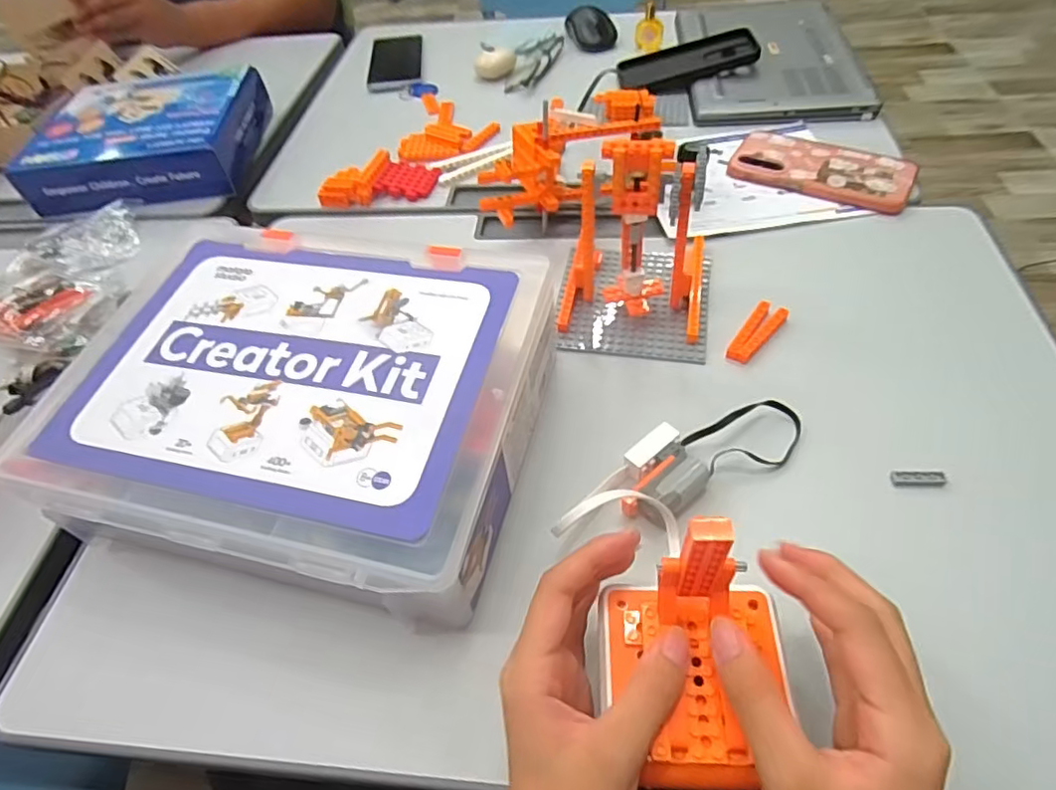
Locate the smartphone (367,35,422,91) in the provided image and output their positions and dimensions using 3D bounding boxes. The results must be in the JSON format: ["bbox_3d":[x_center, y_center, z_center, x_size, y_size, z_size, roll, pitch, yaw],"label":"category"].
[{"bbox_3d":[-0.189,-0.480,0.857,0.074,0.008,0.178,-8,51,-2],"label":"smartphone"}]

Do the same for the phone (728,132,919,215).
[{"bbox_3d":[0.294,-0.226,0.600,0.166,0.011,0.080,24,57,21],"label":"phone"}]

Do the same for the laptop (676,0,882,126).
[{"bbox_3d":[0.301,-0.439,0.760,0.196,0.013,0.299,1,52,6],"label":"laptop"}]

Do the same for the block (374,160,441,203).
[{"bbox_3d":[-0.130,-0.234,0.650,0.060,0.006,0.052,17,60,-2],"label":"block"}]

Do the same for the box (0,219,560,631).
[{"bbox_3d":[-0.148,0.007,0.412,0.291,0.094,0.243,9,53,12],"label":"box"}]

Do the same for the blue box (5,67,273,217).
[{"bbox_3d":[-0.438,-0.300,0.692,0.218,0.062,0.211,-4,51,1],"label":"blue box"}]

